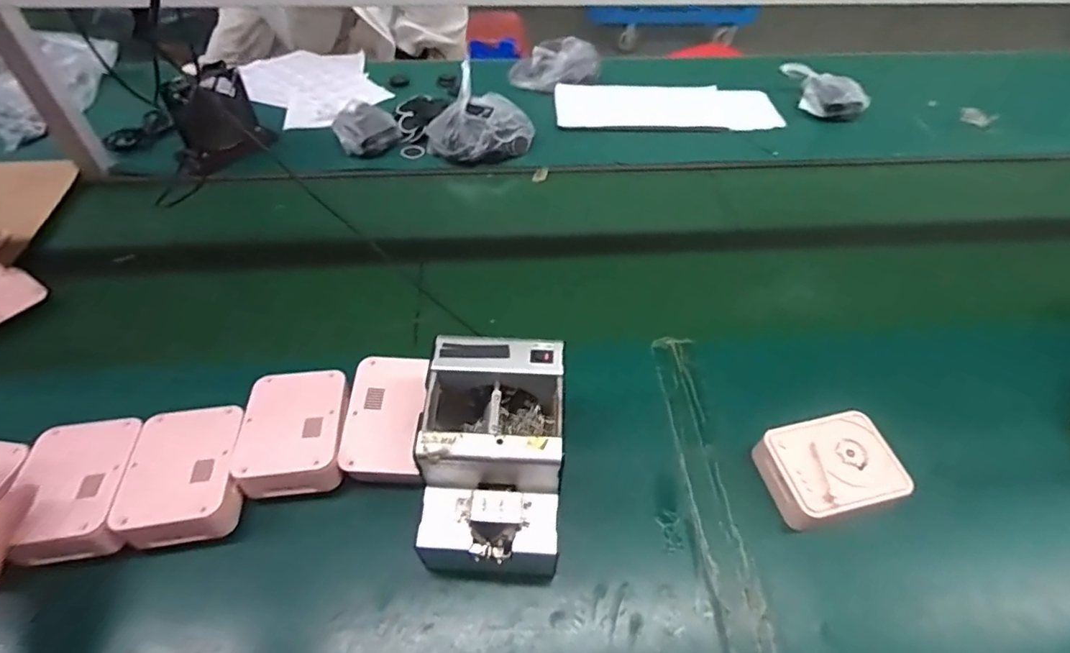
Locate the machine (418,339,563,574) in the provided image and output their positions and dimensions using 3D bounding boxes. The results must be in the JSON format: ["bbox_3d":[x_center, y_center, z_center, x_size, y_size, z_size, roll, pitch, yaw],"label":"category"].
[{"bbox_3d":[-0.038,0.123,0.523,0.119,0.143,0.173,3,50,1],"label":"machine"}]

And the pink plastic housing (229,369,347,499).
[{"bbox_3d":[-0.254,0.107,0.580,0.103,0.037,0.132,-6,50,-6],"label":"pink plastic housing"}]

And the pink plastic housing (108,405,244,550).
[{"bbox_3d":[-0.348,0.144,0.547,0.100,0.039,0.128,-8,51,-8],"label":"pink plastic housing"}]

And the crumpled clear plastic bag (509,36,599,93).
[{"bbox_3d":[0.042,-0.558,1.156,0.198,0.064,0.117,-2,50,-3],"label":"crumpled clear plastic bag"}]

